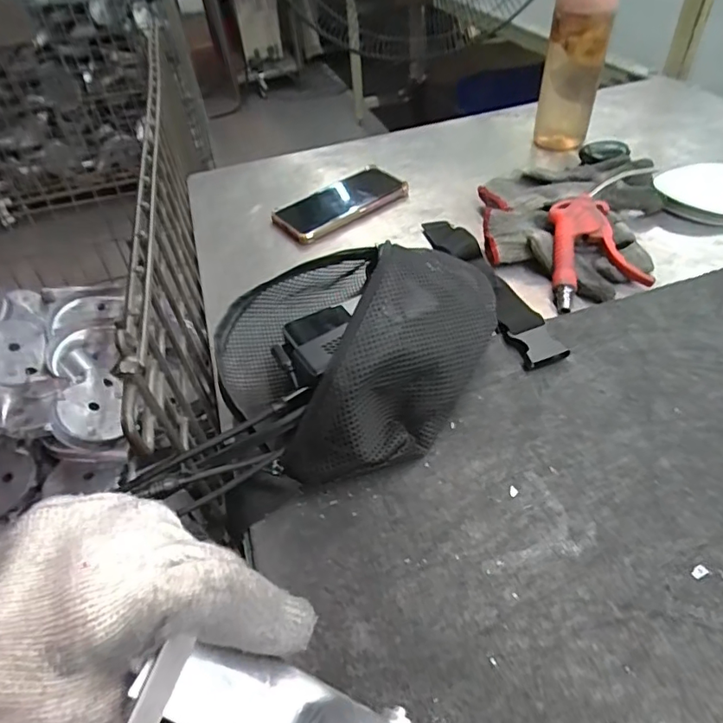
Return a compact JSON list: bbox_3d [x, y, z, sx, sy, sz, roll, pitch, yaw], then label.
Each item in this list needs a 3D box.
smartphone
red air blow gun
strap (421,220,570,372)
[{"bbox_3d":[-0.025,-0.199,0.654,0.167,0.017,0.076,-31,49,-22],"label":"smartphone"},{"bbox_3d":[0.252,-0.137,0.542,0.111,0.038,0.236,6,46,14],"label":"red air blow gun"},{"bbox_3d":[0.116,-0.085,0.521,0.040,0.021,0.251,-16,45,-9],"label":"strap"}]

